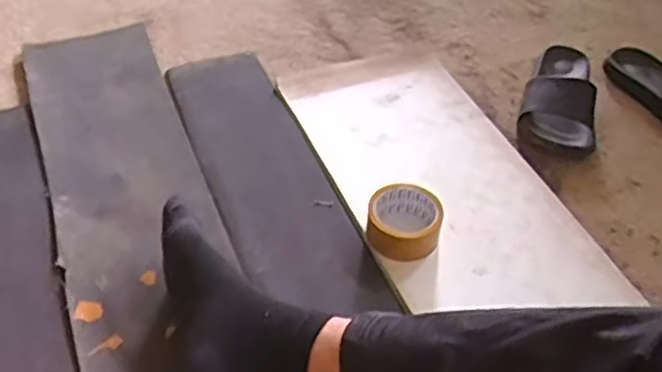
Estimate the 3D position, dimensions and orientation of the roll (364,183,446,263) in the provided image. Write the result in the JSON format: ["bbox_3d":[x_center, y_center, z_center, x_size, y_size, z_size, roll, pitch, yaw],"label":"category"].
[{"bbox_3d":[0.094,0.048,0.897,0.091,0.054,0.096,2,44,-2],"label":"roll"}]

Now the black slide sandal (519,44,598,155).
[{"bbox_3d":[0.374,-0.151,1.115,0.118,0.055,0.264,16,45,13],"label":"black slide sandal"}]

